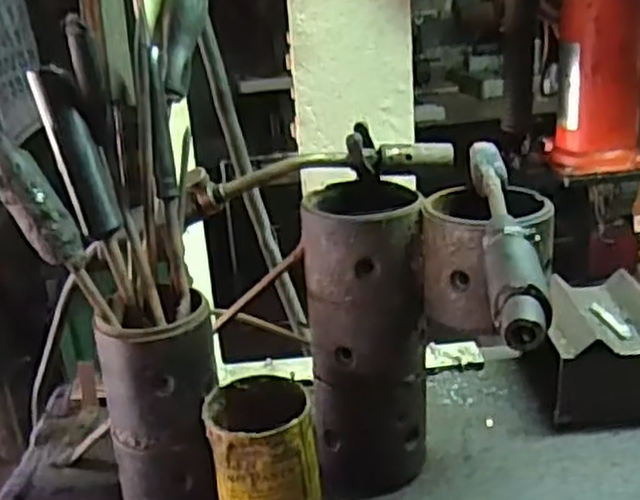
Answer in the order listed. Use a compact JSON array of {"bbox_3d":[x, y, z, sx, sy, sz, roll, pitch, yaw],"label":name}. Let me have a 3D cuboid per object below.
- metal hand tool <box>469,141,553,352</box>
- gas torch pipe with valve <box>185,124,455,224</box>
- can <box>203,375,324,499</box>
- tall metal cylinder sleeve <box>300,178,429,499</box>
[{"bbox_3d":[0.115,-0.019,0.483,0.029,0.032,0.271,-1,22,8],"label":"metal hand tool"},{"bbox_3d":[-0.003,-0.062,0.607,0.211,0.058,0.033,-5,21,-1],"label":"gas torch pipe with valve"},{"bbox_3d":[-0.039,0.162,0.559,0.073,0.121,0.072,-4,21,2],"label":"can"},{"bbox_3d":[0.037,0.072,0.608,0.087,0.237,0.089,-4,21,1],"label":"tall metal cylinder sleeve"}]

